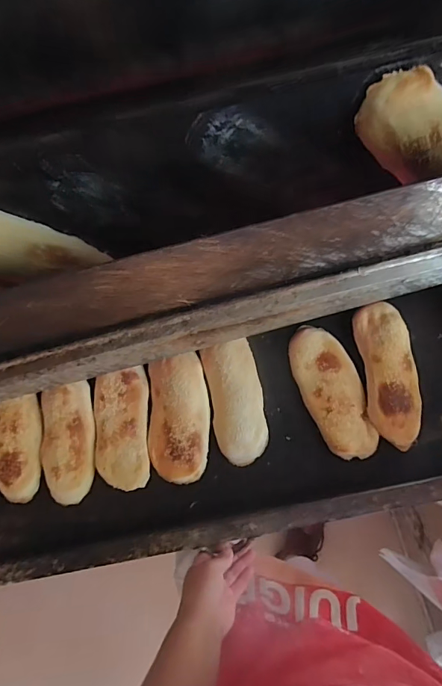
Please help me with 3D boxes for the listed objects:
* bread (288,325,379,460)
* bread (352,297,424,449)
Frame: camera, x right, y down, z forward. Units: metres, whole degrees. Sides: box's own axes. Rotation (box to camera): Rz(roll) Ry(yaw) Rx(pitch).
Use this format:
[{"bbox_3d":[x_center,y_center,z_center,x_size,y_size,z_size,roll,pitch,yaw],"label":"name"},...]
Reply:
[{"bbox_3d":[0.162,0.068,0.615,0.082,0.029,0.195,-21,82,-2],"label":"bread"},{"bbox_3d":[0.244,0.043,0.606,0.075,0.028,0.205,-7,82,0],"label":"bread"}]

